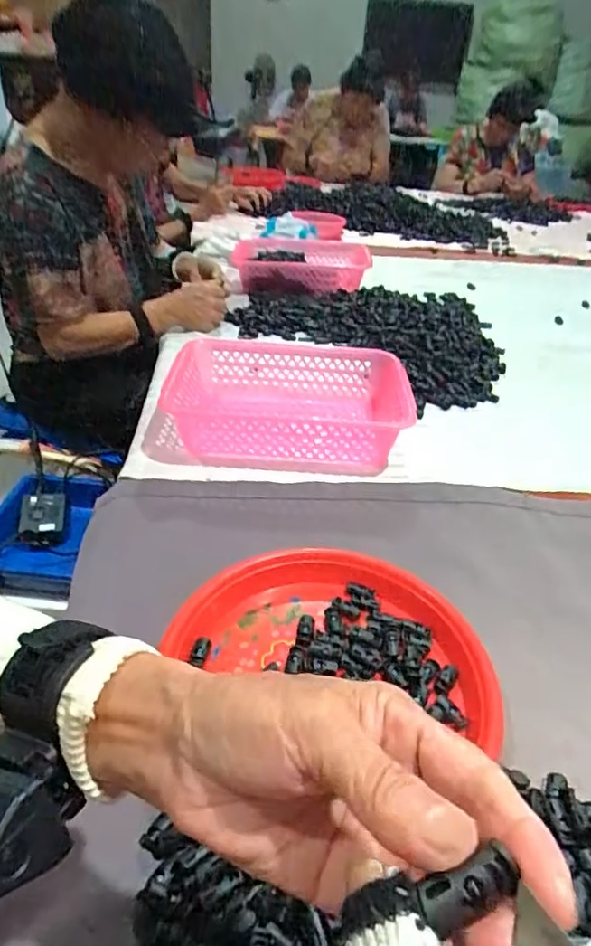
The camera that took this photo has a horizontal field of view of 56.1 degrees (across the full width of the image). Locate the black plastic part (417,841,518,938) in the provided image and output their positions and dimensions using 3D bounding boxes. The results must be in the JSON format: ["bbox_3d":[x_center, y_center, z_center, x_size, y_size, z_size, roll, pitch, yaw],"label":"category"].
[{"bbox_3d":[0.045,0.107,0.142,0.023,0.009,0.010,-12,38,-21],"label":"black plastic part"}]

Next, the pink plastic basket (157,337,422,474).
[{"bbox_3d":[-0.006,-0.095,0.750,0.309,0.073,0.214,1,36,-3],"label":"pink plastic basket"}]

